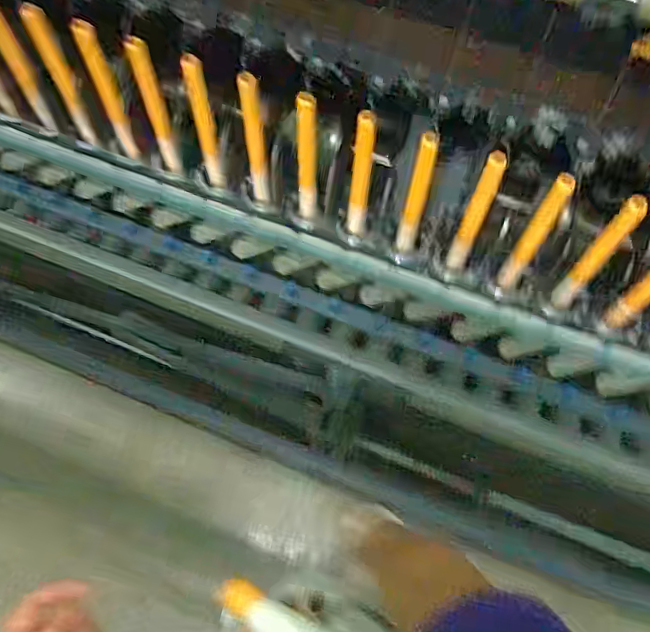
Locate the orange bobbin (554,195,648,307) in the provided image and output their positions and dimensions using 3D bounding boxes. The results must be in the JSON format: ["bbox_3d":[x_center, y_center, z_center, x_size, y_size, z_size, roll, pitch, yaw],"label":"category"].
[{"bbox_3d":[0.297,-0.063,0.622,0.023,0.192,0.019,25,66,10],"label":"orange bobbin"}]

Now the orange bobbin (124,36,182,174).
[{"bbox_3d":[-0.208,-0.252,0.703,0.024,0.197,0.024,-16,66,-9],"label":"orange bobbin"}]

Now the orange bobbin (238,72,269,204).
[{"bbox_3d":[-0.084,-0.204,0.683,0.019,0.198,0.022,-11,65,-7],"label":"orange bobbin"}]

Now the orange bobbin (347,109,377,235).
[{"bbox_3d":[0.043,-0.160,0.666,0.023,0.195,0.017,7,65,2],"label":"orange bobbin"}]

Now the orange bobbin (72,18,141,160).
[{"bbox_3d":[-0.270,-0.276,0.710,0.025,0.198,0.028,-23,67,-12],"label":"orange bobbin"}]

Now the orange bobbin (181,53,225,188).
[{"bbox_3d":[-0.147,-0.231,0.698,0.022,0.196,0.028,-16,66,-9],"label":"orange bobbin"}]

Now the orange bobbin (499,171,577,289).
[{"bbox_3d":[0.233,-0.088,0.634,0.023,0.191,0.018,34,68,14],"label":"orange bobbin"}]

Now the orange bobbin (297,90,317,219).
[{"bbox_3d":[-0.021,-0.183,0.675,0.021,0.191,0.021,-7,65,-5],"label":"orange bobbin"}]

